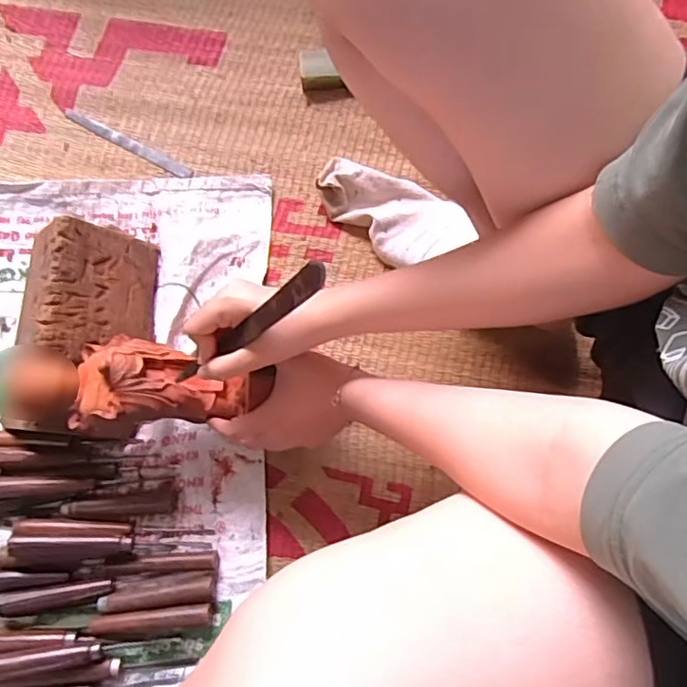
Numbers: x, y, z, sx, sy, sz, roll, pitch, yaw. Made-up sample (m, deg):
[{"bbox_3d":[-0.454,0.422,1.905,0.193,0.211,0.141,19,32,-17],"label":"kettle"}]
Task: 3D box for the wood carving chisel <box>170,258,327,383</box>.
[{"bbox_3d":[-0.079,-0.009,0.456,0.192,0.015,0.022,-33,77,37],"label":"wood carving chisel"}]

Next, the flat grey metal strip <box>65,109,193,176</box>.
[{"bbox_3d":[-0.242,-0.226,0.655,0.161,0.004,0.012,29,87,3],"label":"flat grey metal strip"}]

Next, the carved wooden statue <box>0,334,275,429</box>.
[{"bbox_3d":[-0.182,0.035,0.518,0.206,0.050,0.077,5,78,-7],"label":"carved wooden statue"}]

